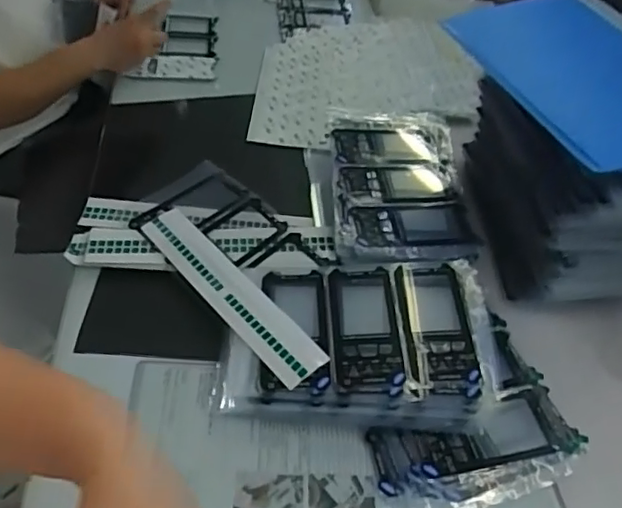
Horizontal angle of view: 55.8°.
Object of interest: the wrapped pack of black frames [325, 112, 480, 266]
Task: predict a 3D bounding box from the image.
[{"bbox_3d":[0.116,-0.094,0.761,0.171,0.028,0.276,3,47,-5],"label":"wrapped pack of black frames"}]

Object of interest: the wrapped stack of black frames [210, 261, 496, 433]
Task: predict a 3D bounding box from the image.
[{"bbox_3d":[0.045,0.095,0.624,0.274,0.069,0.182,3,47,-5],"label":"wrapped stack of black frames"}]

